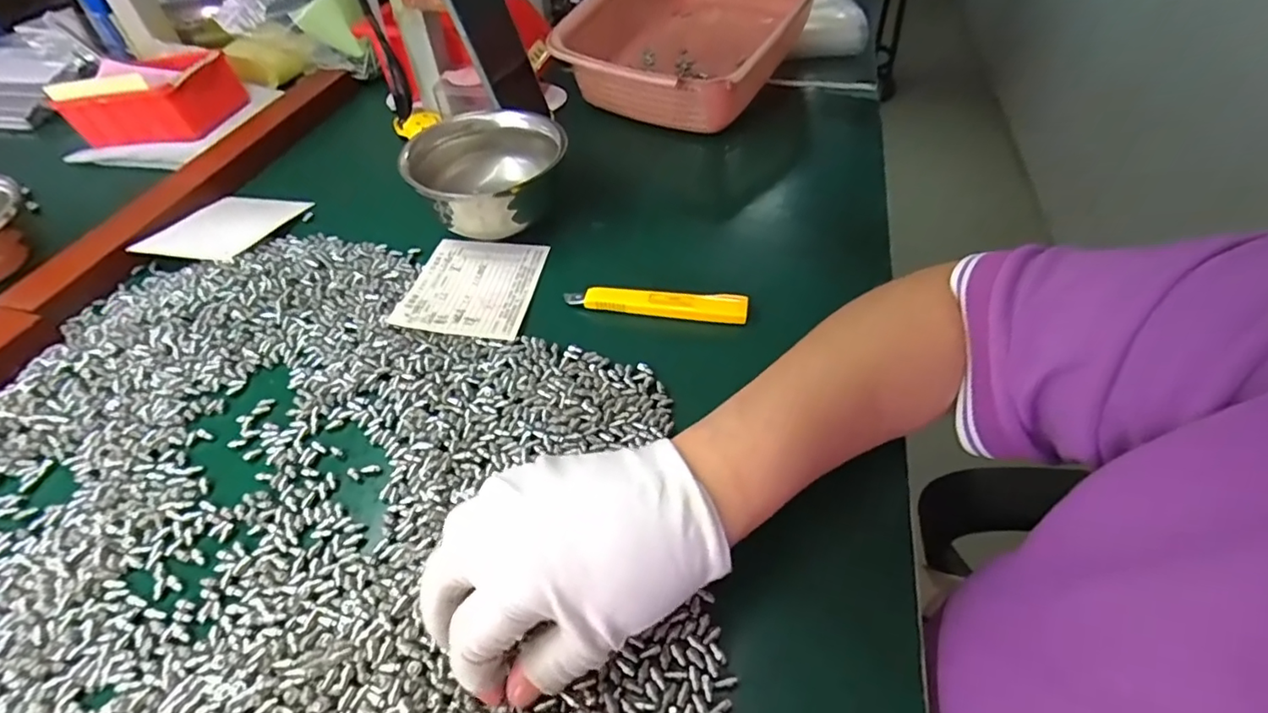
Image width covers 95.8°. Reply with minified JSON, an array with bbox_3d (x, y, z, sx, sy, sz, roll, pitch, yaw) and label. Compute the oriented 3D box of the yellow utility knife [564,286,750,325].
[{"bbox_3d":[0.015,-0.038,0.405,0.126,0.011,0.020,3,49,7],"label":"yellow utility knife"}]

